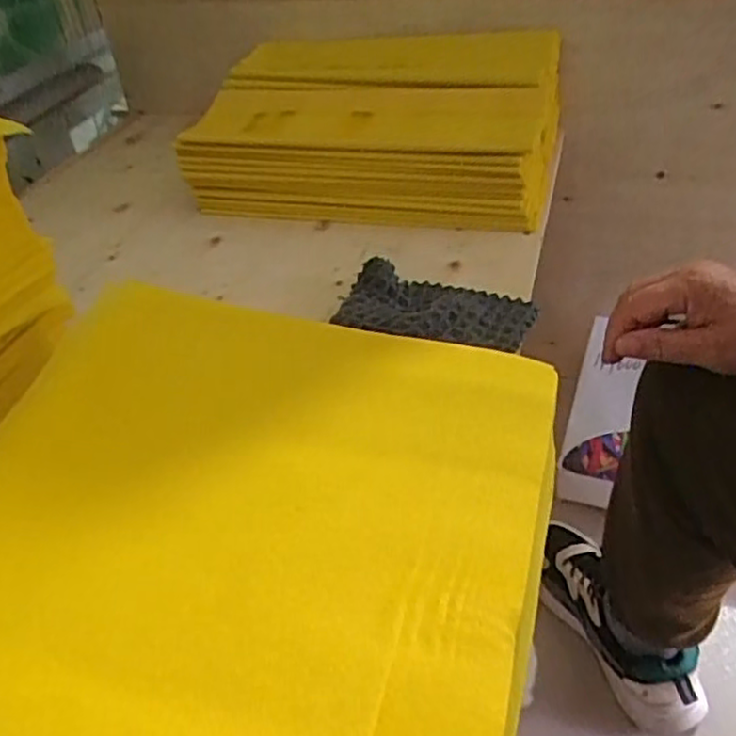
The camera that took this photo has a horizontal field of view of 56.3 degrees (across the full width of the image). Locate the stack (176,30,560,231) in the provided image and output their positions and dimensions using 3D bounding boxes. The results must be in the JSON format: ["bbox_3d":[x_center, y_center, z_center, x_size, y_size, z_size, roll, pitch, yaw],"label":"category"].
[{"bbox_3d":[0.013,-0.278,0.768,0.381,0.099,0.287,3,42,11],"label":"stack"}]

